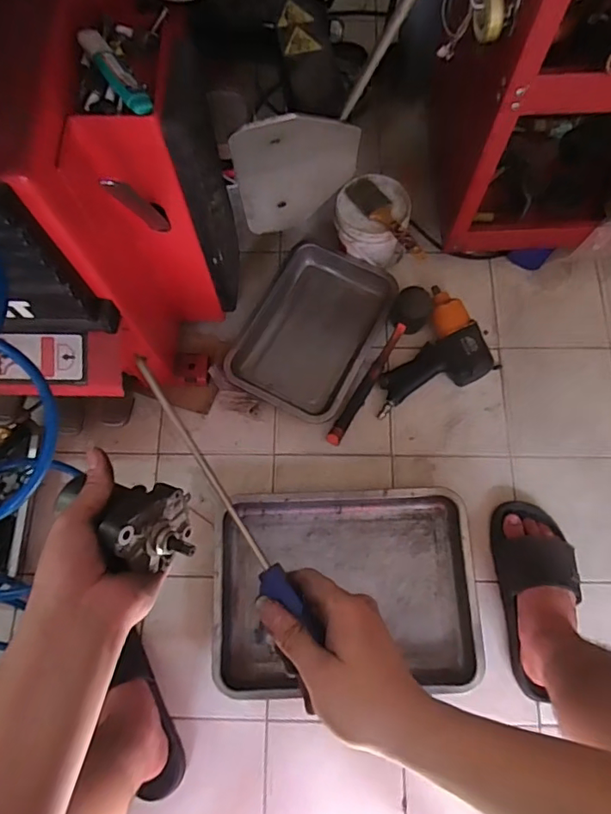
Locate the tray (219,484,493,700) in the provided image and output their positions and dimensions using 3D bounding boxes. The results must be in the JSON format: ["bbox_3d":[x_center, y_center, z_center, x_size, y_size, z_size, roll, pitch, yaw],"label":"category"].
[{"bbox_3d":[0.060,0.277,0.812,0.388,0.045,0.287,-2,72,0],"label":"tray"}]

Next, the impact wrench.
[{"bbox_3d":[0.204,-0.081,0.911,0.226,0.065,0.171,-36,76,-10],"label":"impact wrench"}]

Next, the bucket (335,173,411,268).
[{"bbox_3d":[0.118,-0.326,0.956,0.130,0.125,0.130,4,73,2],"label":"bucket"}]

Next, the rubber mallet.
[{"bbox_3d":[0.132,-0.069,0.888,0.066,0.078,0.307,26,75,8],"label":"rubber mallet"}]

